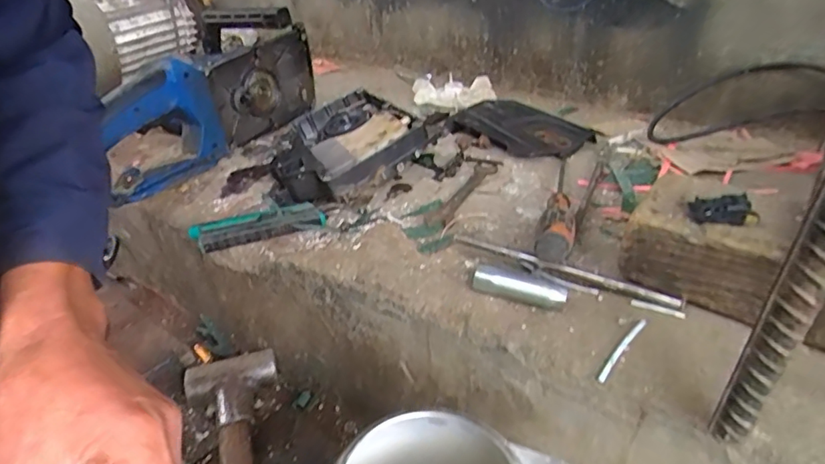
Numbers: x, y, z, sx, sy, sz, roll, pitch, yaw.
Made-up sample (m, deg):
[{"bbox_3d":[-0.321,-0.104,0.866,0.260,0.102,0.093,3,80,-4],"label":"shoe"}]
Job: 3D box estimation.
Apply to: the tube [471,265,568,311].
[{"bbox_3d":[0.080,0.042,0.398,0.068,0.019,0.018,8,32,16],"label":"tube"}]

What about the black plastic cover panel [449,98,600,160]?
[{"bbox_3d":[0.137,-0.133,0.671,0.156,0.025,0.105,26,41,38],"label":"black plastic cover panel"}]

